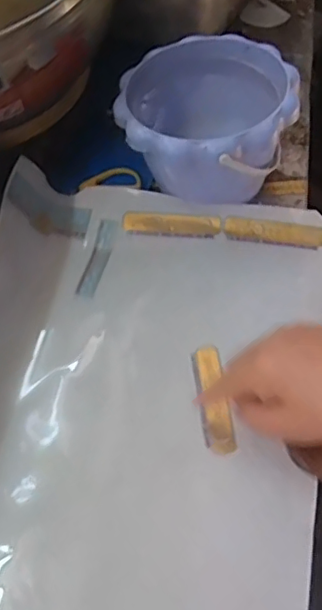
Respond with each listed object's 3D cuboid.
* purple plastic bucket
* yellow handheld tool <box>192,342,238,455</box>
[{"bbox_3d":[0.043,-0.160,0.542,0.155,0.110,0.148,-2,57,3],"label":"purple plastic bucket"},{"bbox_3d":[0.042,0.075,0.464,0.023,0.006,0.091,-9,58,-1],"label":"yellow handheld tool"}]

